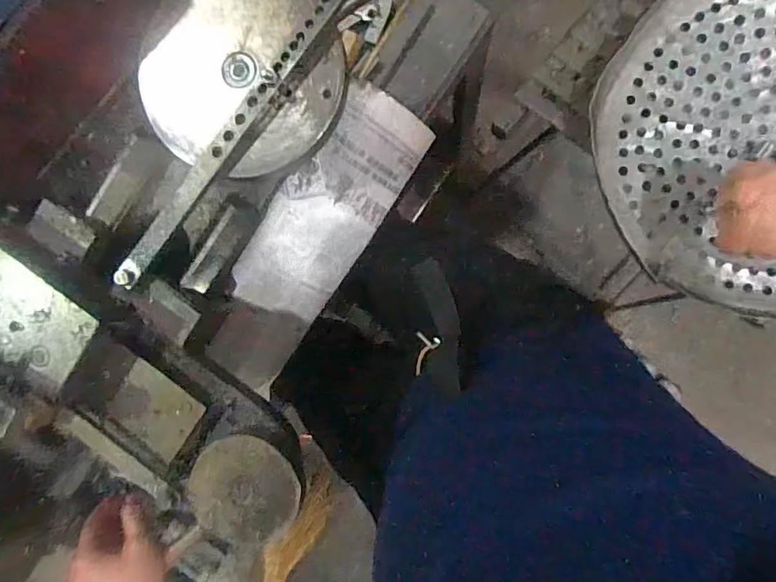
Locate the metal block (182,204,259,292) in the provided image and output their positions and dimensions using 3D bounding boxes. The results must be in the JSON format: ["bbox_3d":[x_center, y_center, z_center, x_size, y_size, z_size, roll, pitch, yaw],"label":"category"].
[{"bbox_3d":[-0.164,-0.041,0.478,0.024,0.026,0.092,35,95,5],"label":"metal block"}]

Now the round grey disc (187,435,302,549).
[{"bbox_3d":[-0.128,0.177,0.431,0.099,0.010,0.095,0,92,7],"label":"round grey disc"}]

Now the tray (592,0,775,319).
[{"bbox_3d":[0.419,-0.169,0.527,0.366,0.038,0.364,0,92,7],"label":"tray"}]

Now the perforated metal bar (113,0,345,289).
[{"bbox_3d":[-0.144,-0.138,0.439,0.023,0.013,0.325,40,96,4],"label":"perforated metal bar"}]

